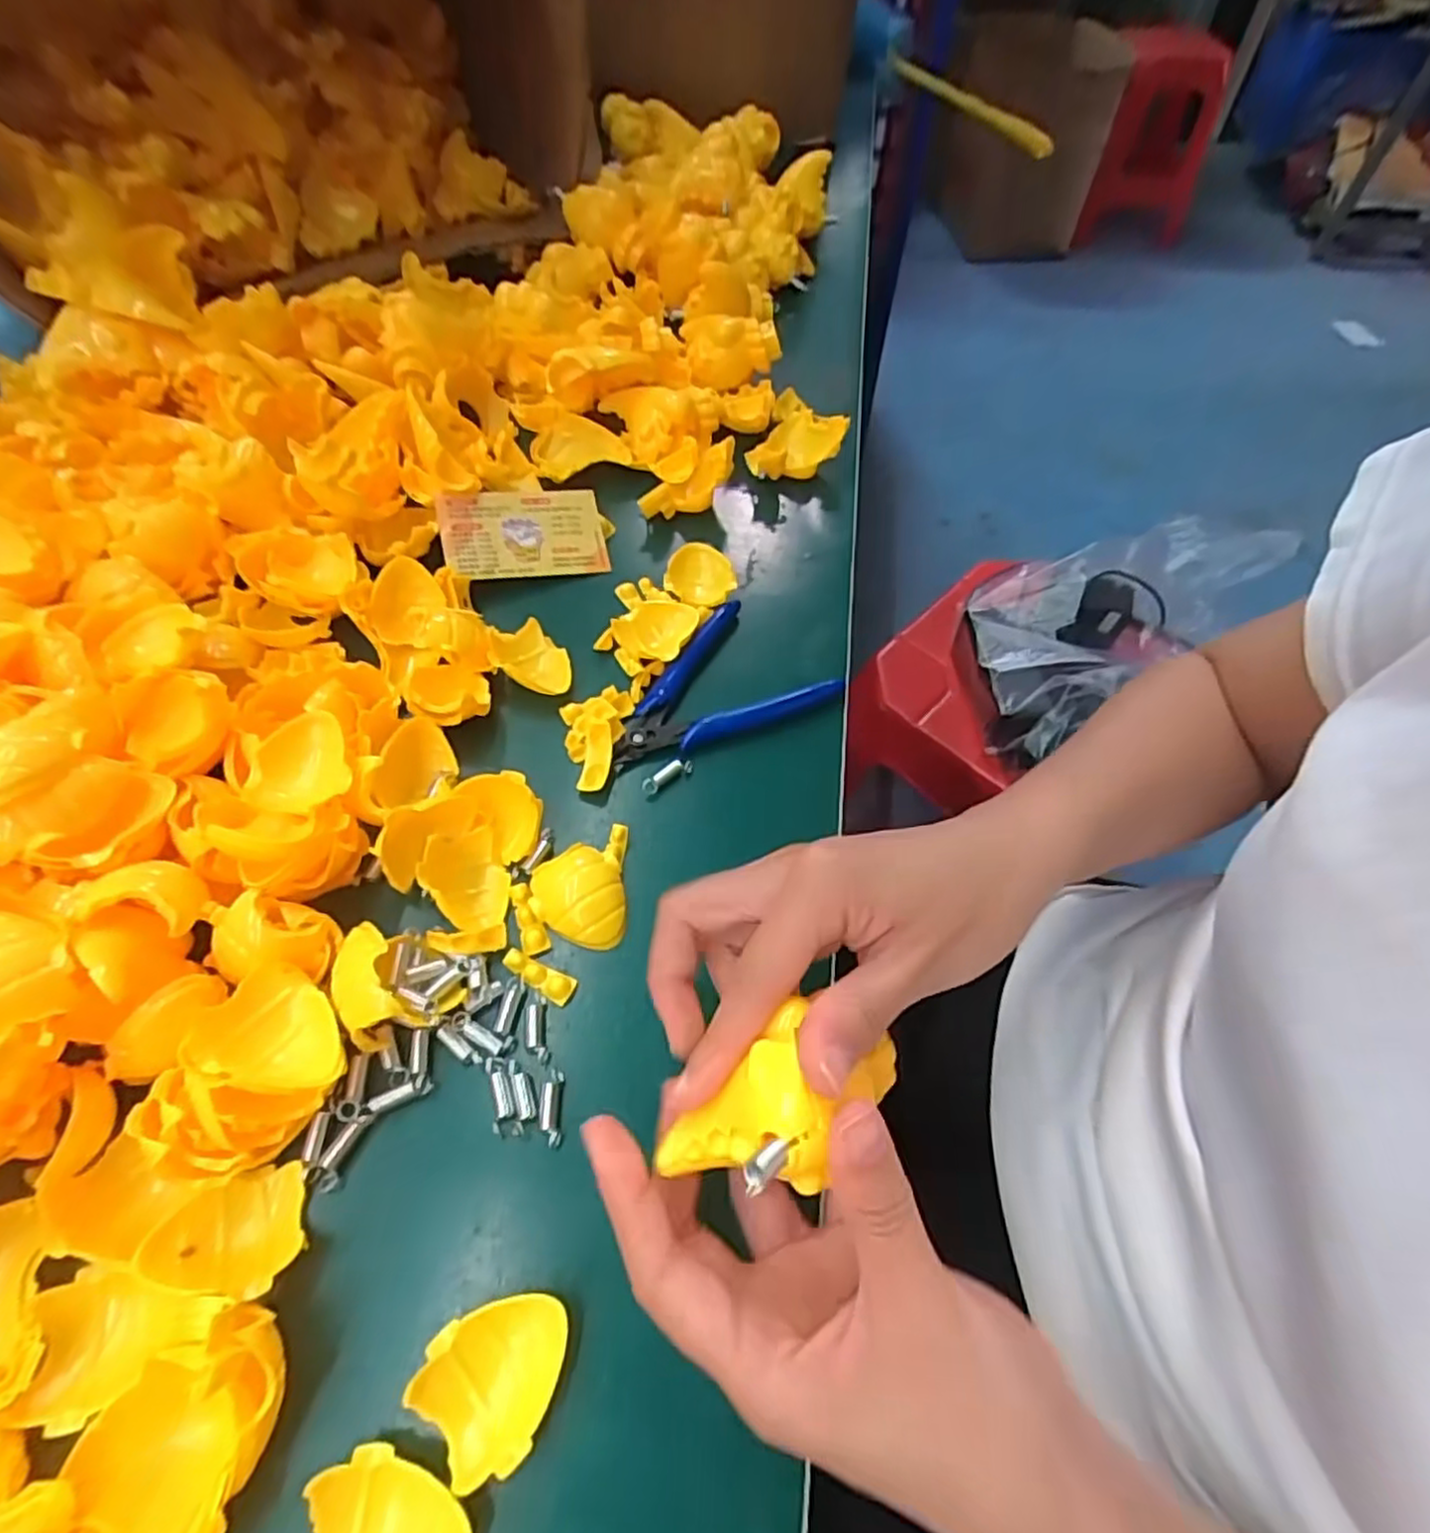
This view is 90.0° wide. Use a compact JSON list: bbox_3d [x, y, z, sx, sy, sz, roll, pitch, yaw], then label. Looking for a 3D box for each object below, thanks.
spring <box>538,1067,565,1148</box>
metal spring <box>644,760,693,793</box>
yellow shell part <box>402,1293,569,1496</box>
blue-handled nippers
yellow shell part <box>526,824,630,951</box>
[{"bbox_3d":[-0.059,0.124,0.260,0.008,0.005,0.026,-3,58,-3],"label":"spring"},{"bbox_3d":[-0.022,0.004,0.338,0.027,0.010,0.006,-33,64,-20],"label":"metal spring"},{"bbox_3d":[-0.064,0.182,0.215,0.043,0.012,0.039,-36,65,-21],"label":"yellow shell part"},{"bbox_3d":[-0.005,-0.047,0.369,0.118,0.013,0.074,-20,61,-13],"label":"blue-handled nippers"},{"bbox_3d":[-0.058,0.050,0.302,0.038,0.010,0.050,-2,58,-2],"label":"yellow shell part"}]

